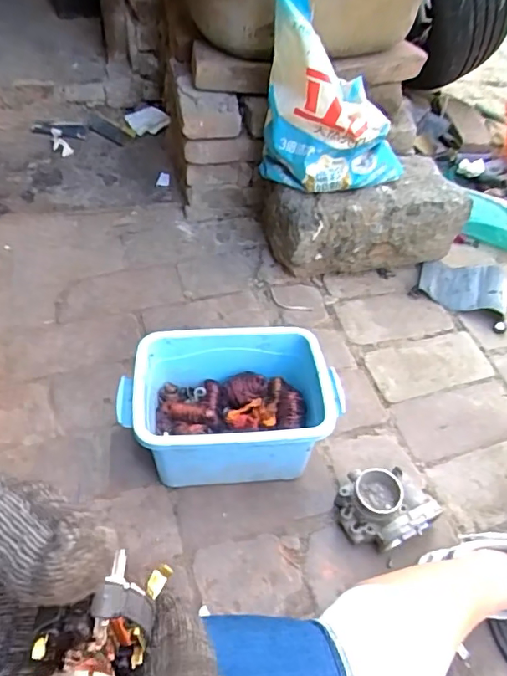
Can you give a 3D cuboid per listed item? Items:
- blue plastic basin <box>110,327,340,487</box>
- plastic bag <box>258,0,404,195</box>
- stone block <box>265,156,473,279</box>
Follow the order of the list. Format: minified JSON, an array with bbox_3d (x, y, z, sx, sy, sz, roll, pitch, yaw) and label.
[{"bbox_3d":[-0.033,0.095,0.755,0.309,0.124,0.194,-3,50,-8],"label":"blue plastic basin"},{"bbox_3d":[0.144,-0.375,0.863,0.252,0.263,0.130,9,50,2],"label":"plastic bag"},{"bbox_3d":[0.219,-0.236,1.049,0.350,0.172,0.165,-11,52,-15],"label":"stone block"}]

